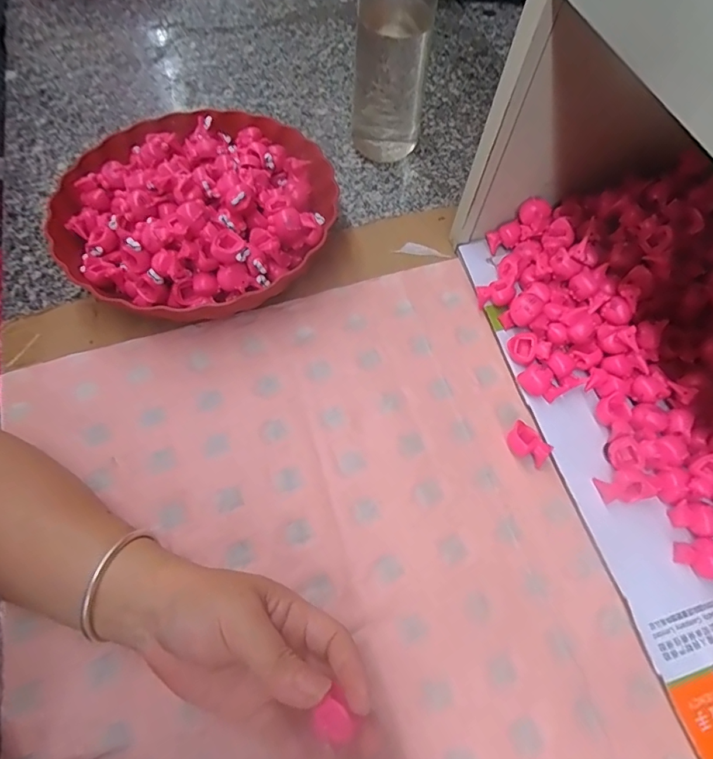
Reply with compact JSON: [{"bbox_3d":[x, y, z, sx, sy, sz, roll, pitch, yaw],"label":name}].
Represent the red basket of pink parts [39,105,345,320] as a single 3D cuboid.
[{"bbox_3d":[-0.135,-0.156,0.416,0.222,0.086,0.230,1,64,-3],"label":"red basket of pink parts"}]

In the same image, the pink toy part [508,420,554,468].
[{"bbox_3d":[0.130,0.051,0.355,0.033,0.015,0.022,35,67,13],"label":"pink toy part"}]

